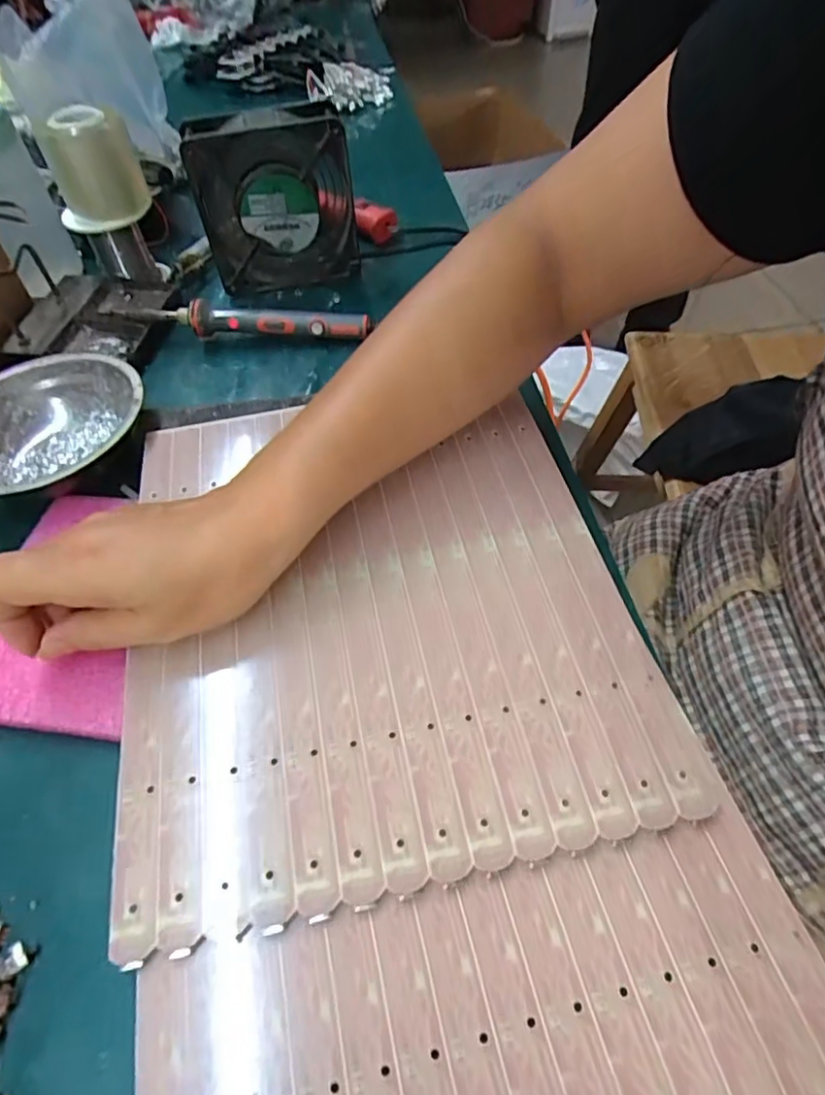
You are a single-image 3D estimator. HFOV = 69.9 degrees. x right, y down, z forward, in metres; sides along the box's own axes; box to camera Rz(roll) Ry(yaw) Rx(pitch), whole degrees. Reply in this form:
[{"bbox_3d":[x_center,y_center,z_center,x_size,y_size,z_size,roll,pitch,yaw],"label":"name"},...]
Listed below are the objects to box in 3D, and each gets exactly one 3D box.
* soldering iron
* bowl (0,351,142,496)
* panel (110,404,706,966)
[{"bbox_3d":[-0.139,-0.174,0.459,0.210,0.028,0.018,3,53,5],"label":"soldering iron"},{"bbox_3d":[-0.234,-0.072,0.380,0.118,0.034,0.122,-1,52,1],"label":"bowl"},{"bbox_3d":[-0.021,0.017,0.302,0.238,0.013,0.274,-12,55,-5],"label":"panel"}]

